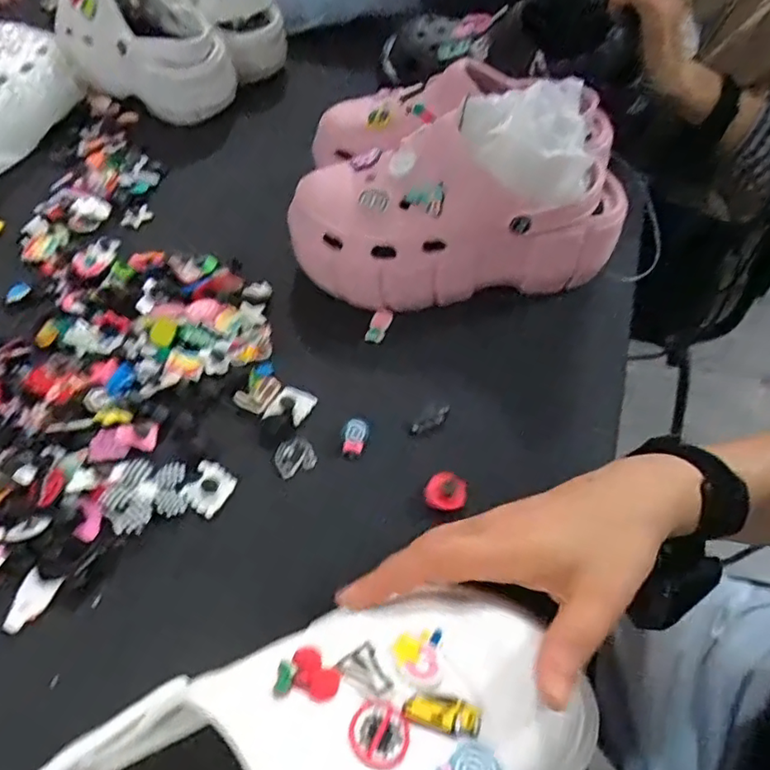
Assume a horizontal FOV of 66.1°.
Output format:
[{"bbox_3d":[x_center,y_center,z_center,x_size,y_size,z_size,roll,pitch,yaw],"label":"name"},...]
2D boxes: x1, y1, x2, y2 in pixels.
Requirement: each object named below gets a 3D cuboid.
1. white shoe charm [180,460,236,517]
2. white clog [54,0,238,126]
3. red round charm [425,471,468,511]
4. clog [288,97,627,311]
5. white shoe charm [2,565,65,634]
[{"bbox_3d":[-0.116,0.067,0.389,0.029,0.004,0.033,23,57,18],"label":"white shoe charm"},{"bbox_3d":[-0.278,-0.389,0.666,0.218,0.114,0.096,26,58,20],"label":"white clog"},{"bbox_3d":[0.039,0.069,0.378,0.025,0.007,0.025,-1,53,1],"label":"red round charm"},{"bbox_3d":[0.055,-0.133,0.463,0.257,0.104,0.089,-2,52,1],"label":"clog"},{"bbox_3d":[-0.210,0.127,0.348,0.022,0.006,0.036,20,56,16],"label":"white shoe charm"}]

